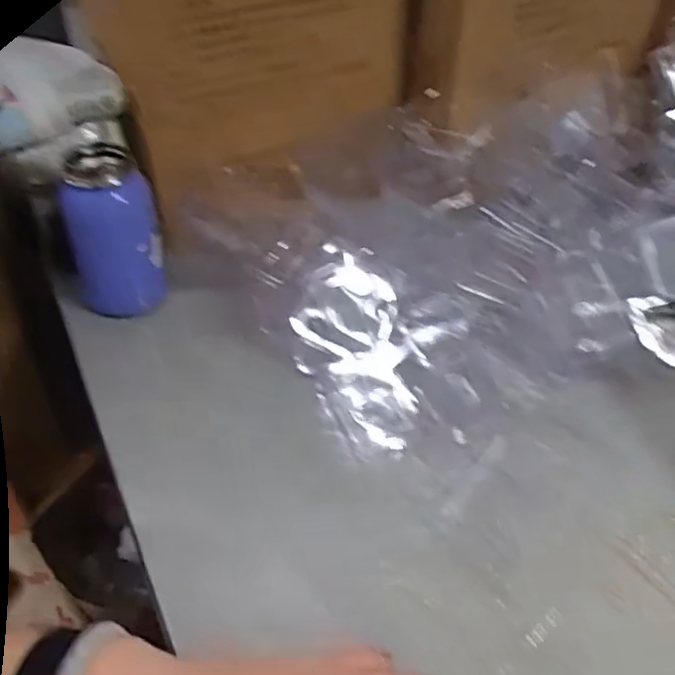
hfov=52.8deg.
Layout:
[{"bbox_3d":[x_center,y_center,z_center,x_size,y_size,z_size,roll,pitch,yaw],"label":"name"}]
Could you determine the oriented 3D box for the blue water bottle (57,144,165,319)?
[{"bbox_3d":[-0.197,-0.091,0.594,0.075,0.133,0.058,-16,45,-19],"label":"blue water bottle"}]

